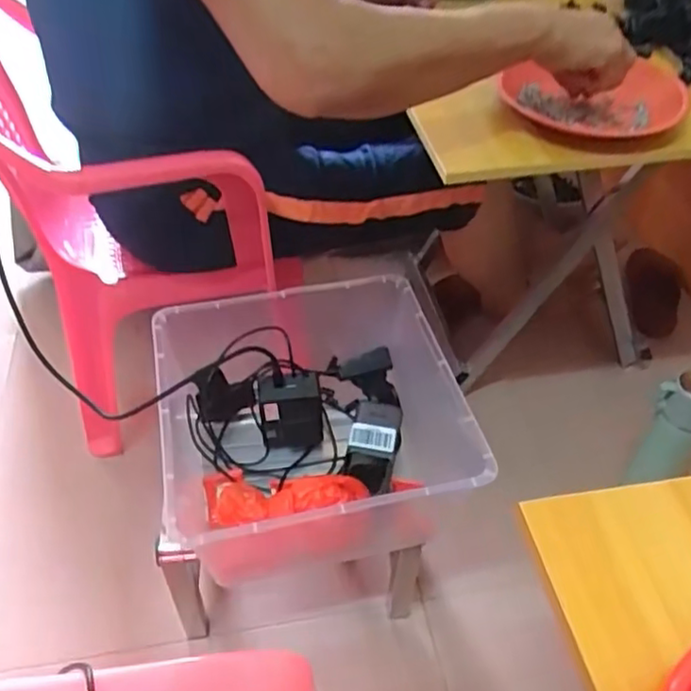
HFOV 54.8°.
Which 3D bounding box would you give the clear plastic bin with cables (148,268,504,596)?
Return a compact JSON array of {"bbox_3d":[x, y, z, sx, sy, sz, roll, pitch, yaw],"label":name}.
[{"bbox_3d":[-0.035,0.094,0.734,0.313,0.153,0.304,-8,46,-9],"label":"clear plastic bin with cables"}]

